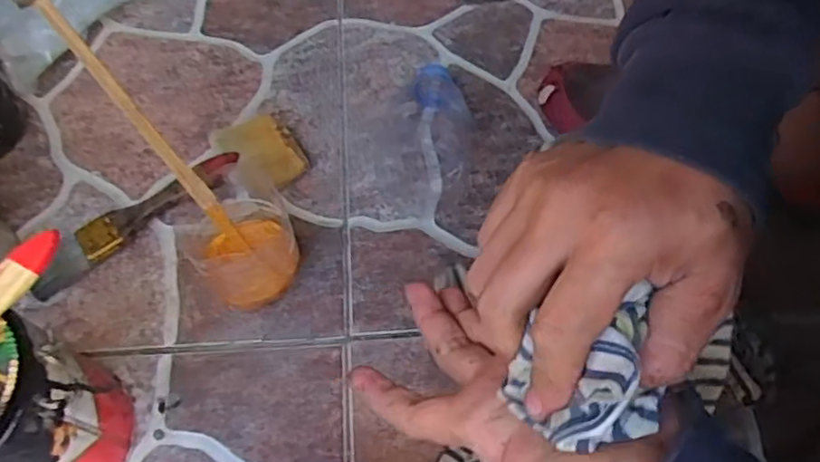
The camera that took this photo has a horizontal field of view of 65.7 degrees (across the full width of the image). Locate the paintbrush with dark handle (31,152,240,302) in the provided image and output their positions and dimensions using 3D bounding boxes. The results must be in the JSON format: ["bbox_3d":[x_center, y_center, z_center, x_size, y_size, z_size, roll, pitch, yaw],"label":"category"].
[{"bbox_3d":[-0.208,-0.012,0.479,0.168,0.021,0.034,-35,67,-19],"label":"paintbrush with dark handle"}]

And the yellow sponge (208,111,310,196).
[{"bbox_3d":[-0.120,-0.061,0.508,0.056,0.022,0.060,-30,65,-17],"label":"yellow sponge"}]

